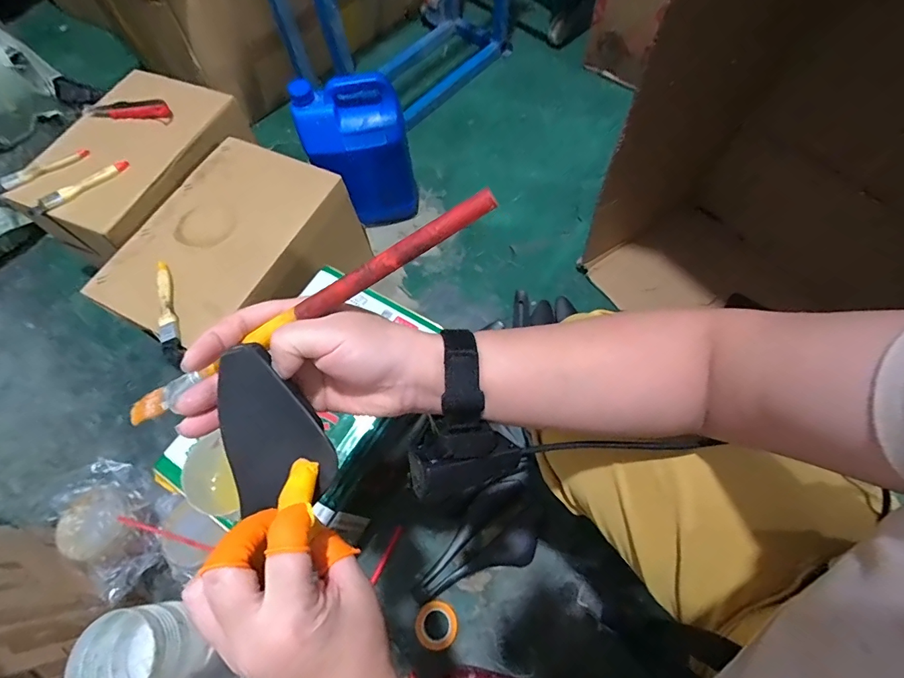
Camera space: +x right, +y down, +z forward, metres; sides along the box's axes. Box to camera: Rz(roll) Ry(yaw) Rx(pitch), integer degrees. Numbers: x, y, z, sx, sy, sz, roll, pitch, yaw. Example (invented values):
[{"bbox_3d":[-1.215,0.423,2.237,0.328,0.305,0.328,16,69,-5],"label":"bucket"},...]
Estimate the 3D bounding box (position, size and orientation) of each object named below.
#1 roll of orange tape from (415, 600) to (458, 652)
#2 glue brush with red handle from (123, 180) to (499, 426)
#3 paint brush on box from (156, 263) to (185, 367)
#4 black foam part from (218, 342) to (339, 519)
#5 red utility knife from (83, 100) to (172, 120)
[{"bbox_3d":[-0.023,0.429,0.655,0.061,0.024,0.062,-1,65,3],"label":"roll of orange tape"},{"bbox_3d":[-0.098,-0.010,0.263,0.281,0.010,0.013,-27,64,17],"label":"glue brush with red handle"},{"bbox_3d":[-0.409,-0.041,0.623,0.027,0.011,0.177,-23,66,-8],"label":"paint brush on box"},{"bbox_3d":[-0.103,0.052,0.257,0.059,0.011,0.096,-9,101,-3],"label":"black foam part"},{"bbox_3d":[-0.597,-0.423,0.809,0.155,0.016,0.040,-2,65,2],"label":"red utility knife"}]

